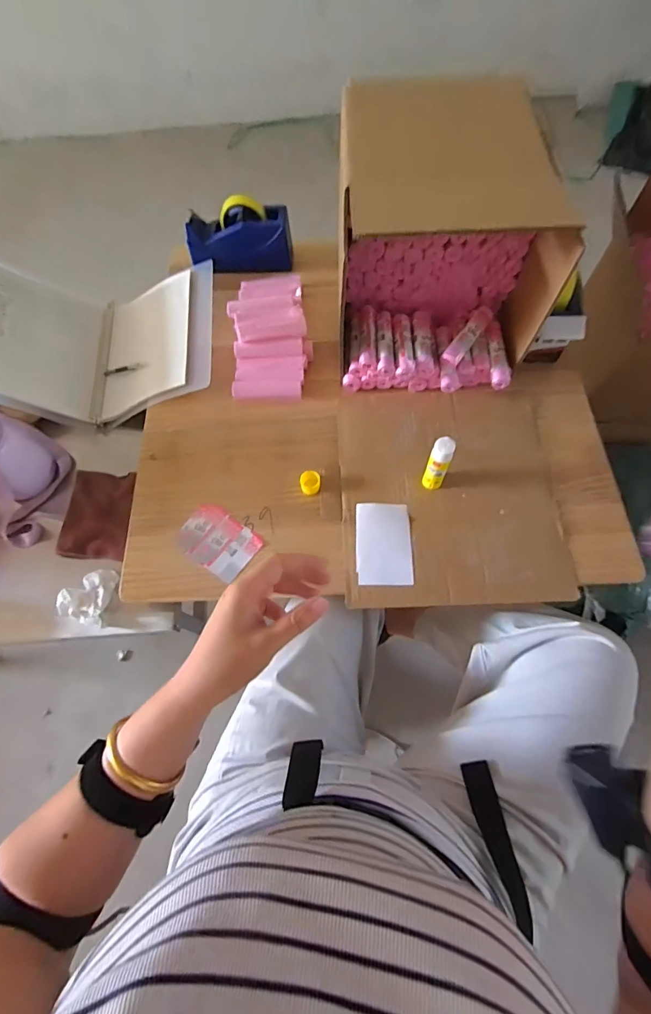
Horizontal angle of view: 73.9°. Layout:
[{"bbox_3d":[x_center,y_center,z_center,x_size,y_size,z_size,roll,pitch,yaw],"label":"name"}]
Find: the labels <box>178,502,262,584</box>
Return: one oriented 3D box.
[{"bbox_3d":[-0.167,0.051,0.669,0.118,0.004,0.085,33,73,15],"label":"labels"}]

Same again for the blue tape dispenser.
[{"bbox_3d":[-0.165,-0.523,0.836,0.196,0.085,0.077,-3,67,2],"label":"blue tape dispenser"}]

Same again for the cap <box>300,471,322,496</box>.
[{"bbox_3d":[-0.023,-0.038,0.684,0.032,0.022,0.032,-1,67,3],"label":"cap"}]

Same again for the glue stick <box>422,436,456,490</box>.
[{"bbox_3d":[0.165,-0.061,0.635,0.030,0.103,0.030,21,70,11],"label":"glue stick"}]

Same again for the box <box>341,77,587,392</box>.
[{"bbox_3d":[0.184,-0.424,0.700,0.306,0.268,0.398,3,67,4],"label":"box"}]

